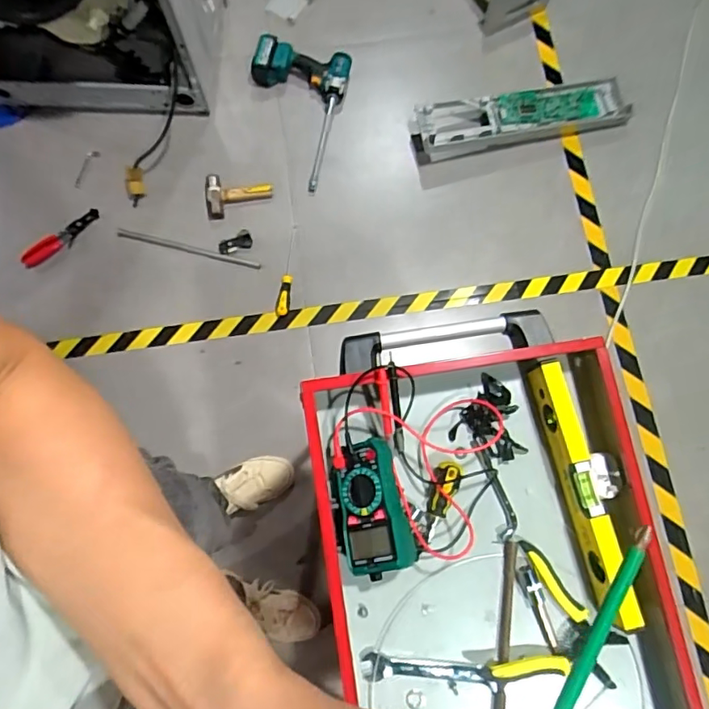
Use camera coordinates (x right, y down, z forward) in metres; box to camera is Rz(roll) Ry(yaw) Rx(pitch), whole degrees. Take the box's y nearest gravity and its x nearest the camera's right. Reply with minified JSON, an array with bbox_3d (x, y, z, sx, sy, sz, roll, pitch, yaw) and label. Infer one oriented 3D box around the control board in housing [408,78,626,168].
[{"bbox_3d":[0.454,-0.652,1.467,0.594,0.083,0.153,-10,78,-4],"label":"control board in housing"}]

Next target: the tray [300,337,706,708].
[{"bbox_3d":[0.175,0.320,0.586,0.380,0.091,0.690,-9,78,-3],"label":"tray"}]

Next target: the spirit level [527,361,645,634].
[{"bbox_3d":[0.256,0.152,0.604,0.031,0.042,0.287,-13,78,-3],"label":"spirit level"}]

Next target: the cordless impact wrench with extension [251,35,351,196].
[{"bbox_3d":[-0.175,-0.656,1.441,0.263,0.097,0.380,13,77,1],"label":"cordless impact wrench with extension"}]

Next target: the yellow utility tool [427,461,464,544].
[{"bbox_3d":[0.099,0.167,0.611,0.026,0.032,0.093,18,78,2],"label":"yellow utility tool"}]

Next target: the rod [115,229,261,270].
[{"bbox_3d":[-0.433,-0.276,1.406,0.385,0.014,0.022,14,78,2],"label":"rod"}]

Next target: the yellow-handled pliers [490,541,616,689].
[{"bbox_3d":[0.222,0.291,0.598,0.130,0.021,0.142,5,77,0],"label":"yellow-handled pliers"}]

